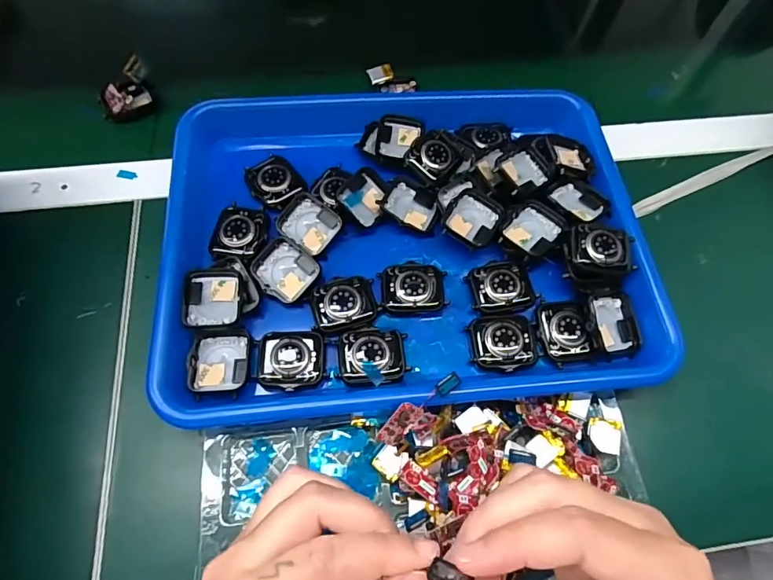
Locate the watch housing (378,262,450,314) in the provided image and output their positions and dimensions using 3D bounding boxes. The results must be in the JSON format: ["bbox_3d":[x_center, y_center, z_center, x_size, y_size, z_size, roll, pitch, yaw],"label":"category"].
[{"bbox_3d":[0.018,-0.002,0.309,0.045,0.007,0.036,-2,64,-3],"label":"watch housing"}]

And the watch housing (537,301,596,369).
[{"bbox_3d":[0.119,0.027,0.298,0.031,0.012,0.042,-2,64,-4],"label":"watch housing"}]

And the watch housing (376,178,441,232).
[{"bbox_3d":[0.018,-0.063,0.338,0.043,0.012,0.035,29,72,-4],"label":"watch housing"}]

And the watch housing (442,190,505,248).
[{"bbox_3d":[0.062,-0.052,0.324,0.036,0.010,0.043,29,66,11],"label":"watch housing"}]

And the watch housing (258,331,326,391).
[{"bbox_3d":[-0.061,0.044,0.286,0.042,0.010,0.038,0,64,-3],"label":"watch housing"}]

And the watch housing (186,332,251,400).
[{"bbox_3d":[-0.105,0.047,0.284,0.036,0.010,0.041,-5,64,-5],"label":"watch housing"}]

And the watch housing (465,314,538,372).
[{"bbox_3d":[0.078,0.034,0.296,0.042,0.008,0.035,-6,64,-5],"label":"watch housing"}]

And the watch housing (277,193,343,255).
[{"bbox_3d":[-0.056,-0.048,0.324,0.042,0.014,0.037,39,87,-1],"label":"watch housing"}]

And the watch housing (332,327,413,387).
[{"bbox_3d":[-0.009,0.043,0.289,0.044,0.008,0.034,-2,64,-3],"label":"watch housing"}]

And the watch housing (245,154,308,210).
[{"bbox_3d":[-0.086,-0.084,0.341,0.037,0.007,0.045,-36,71,-18],"label":"watch housing"}]

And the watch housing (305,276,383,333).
[{"bbox_3d":[-0.028,0.009,0.302,0.043,0.007,0.038,-15,66,-10],"label":"watch housing"}]

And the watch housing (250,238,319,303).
[{"bbox_3d":[-0.071,-0.014,0.312,0.040,0.013,0.036,31,67,12],"label":"watch housing"}]

